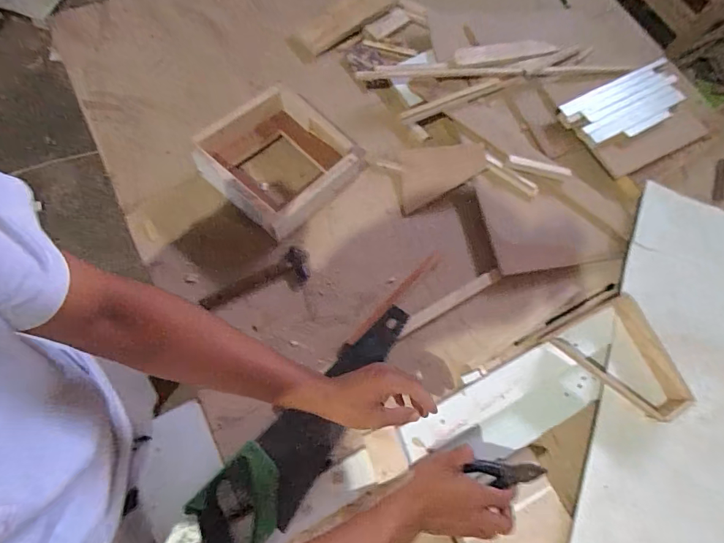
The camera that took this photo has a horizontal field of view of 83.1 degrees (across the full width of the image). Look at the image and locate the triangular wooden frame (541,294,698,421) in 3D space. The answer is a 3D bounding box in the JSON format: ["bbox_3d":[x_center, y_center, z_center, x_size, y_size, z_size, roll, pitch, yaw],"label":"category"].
[{"bbox_3d":[0.414,0.150,0.658,0.157,0.044,0.196,-28,74,-10],"label":"triangular wooden frame"}]

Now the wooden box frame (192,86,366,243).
[{"bbox_3d":[-0.152,-0.205,0.748,0.236,0.073,0.231,42,75,12],"label":"wooden box frame"}]

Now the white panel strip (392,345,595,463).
[{"bbox_3d":[0.220,0.226,0.640,0.316,0.015,0.124,-26,86,-12],"label":"white panel strip"}]

